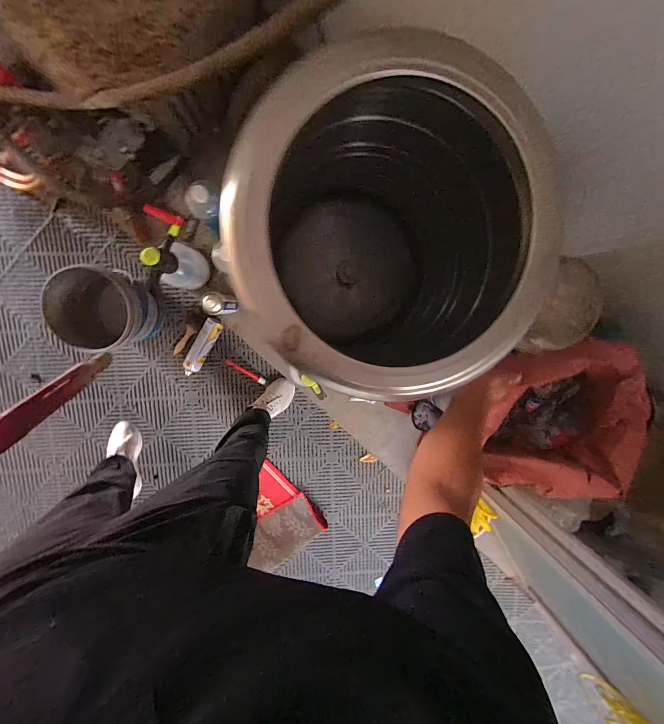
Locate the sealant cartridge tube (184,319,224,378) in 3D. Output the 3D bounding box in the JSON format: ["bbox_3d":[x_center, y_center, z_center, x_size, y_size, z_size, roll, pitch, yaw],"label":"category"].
[{"bbox_3d":[-0.504,-0.055,1.185,0.076,0.061,0.240,32,96,-10],"label":"sealant cartridge tube"}]

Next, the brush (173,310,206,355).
[{"bbox_3d":[-0.568,-0.115,1.206,0.060,0.026,0.190,32,96,-11],"label":"brush"}]

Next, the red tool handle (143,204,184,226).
[{"bbox_3d":[-0.552,-0.479,1.005,0.117,0.028,0.031,17,98,-9],"label":"red tool handle"}]

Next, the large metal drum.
[{"bbox_3d":[0.048,-0.242,0.693,0.498,0.594,0.512,9,97,-7],"label":"large metal drum"}]

